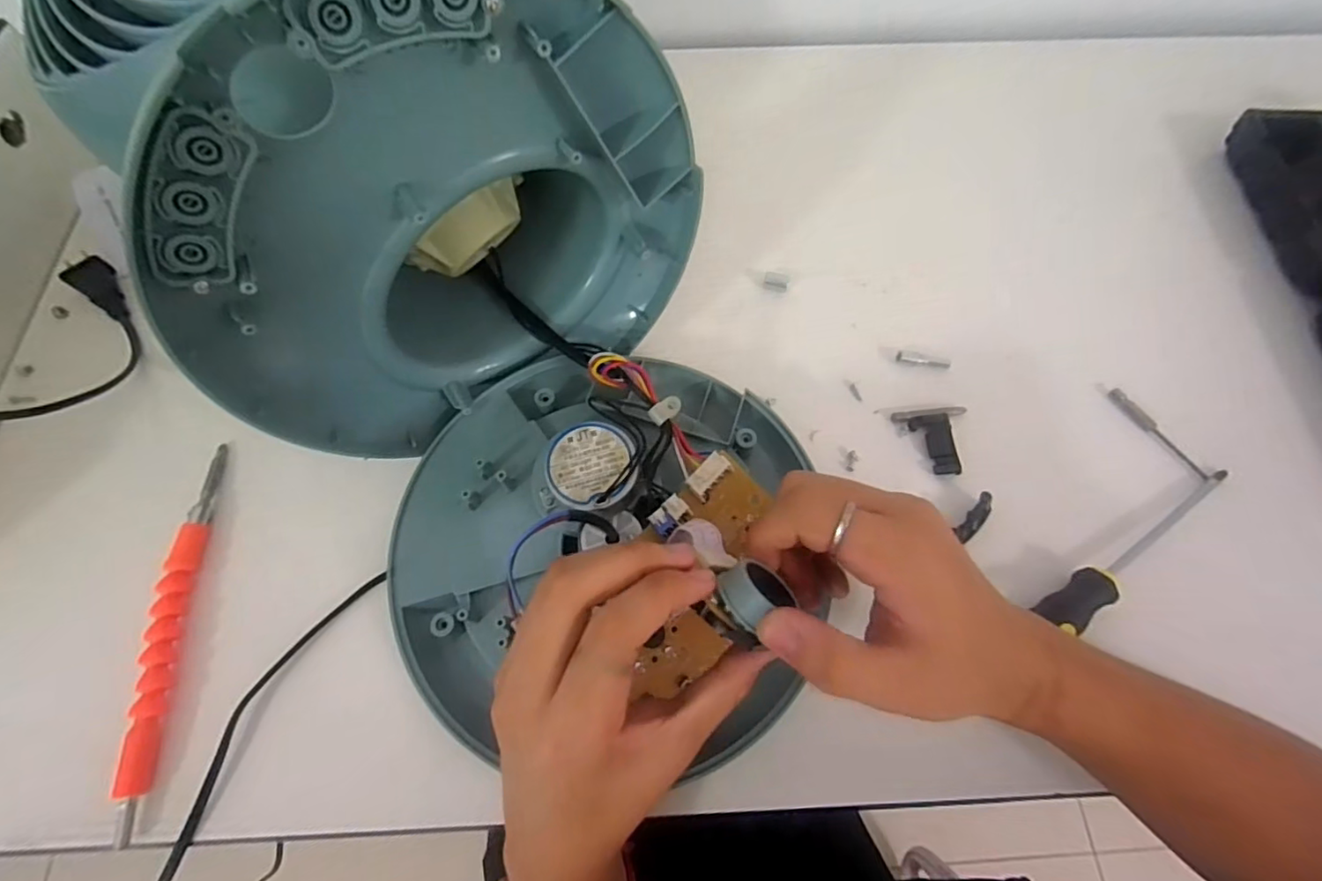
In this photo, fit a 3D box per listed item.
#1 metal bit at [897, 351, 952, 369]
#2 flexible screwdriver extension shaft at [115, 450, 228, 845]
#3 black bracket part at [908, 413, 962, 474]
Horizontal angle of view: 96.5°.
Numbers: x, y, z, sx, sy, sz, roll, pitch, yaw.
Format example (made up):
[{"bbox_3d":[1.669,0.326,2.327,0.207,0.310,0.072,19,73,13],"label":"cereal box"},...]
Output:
[{"bbox_3d":[0.180,-0.055,0.404,0.037,0.004,0.007,10,69,4],"label":"metal bit"},{"bbox_3d":[-0.275,0.100,0.330,0.013,0.016,0.206,-4,66,-3],"label":"flexible screwdriver extension shaft"},{"bbox_3d":[0.176,0.002,0.377,0.024,0.010,0.039,-5,66,-3],"label":"black bracket part"}]

